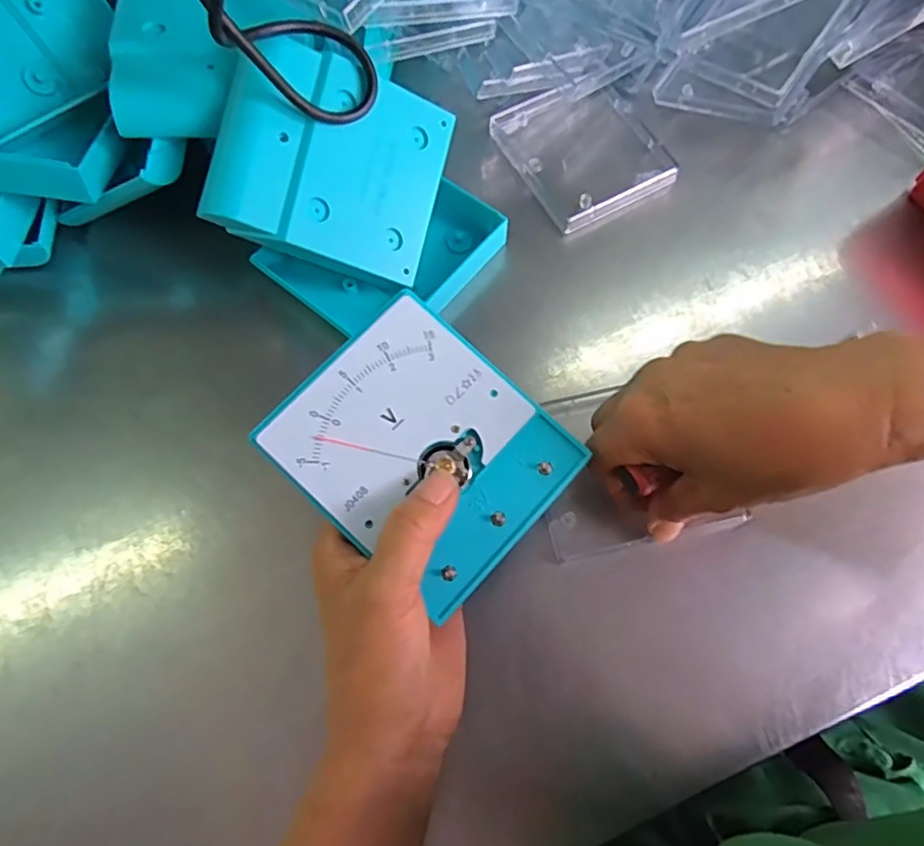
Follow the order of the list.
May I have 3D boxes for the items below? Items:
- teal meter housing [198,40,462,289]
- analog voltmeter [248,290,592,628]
[{"bbox_3d":[-0.071,-0.138,0.326,0.112,0.038,0.104,17,89,-24],"label":"teal meter housing"},{"bbox_3d":[-0.016,0.011,0.256,0.109,0.023,0.095,41,76,15],"label":"analog voltmeter"}]

